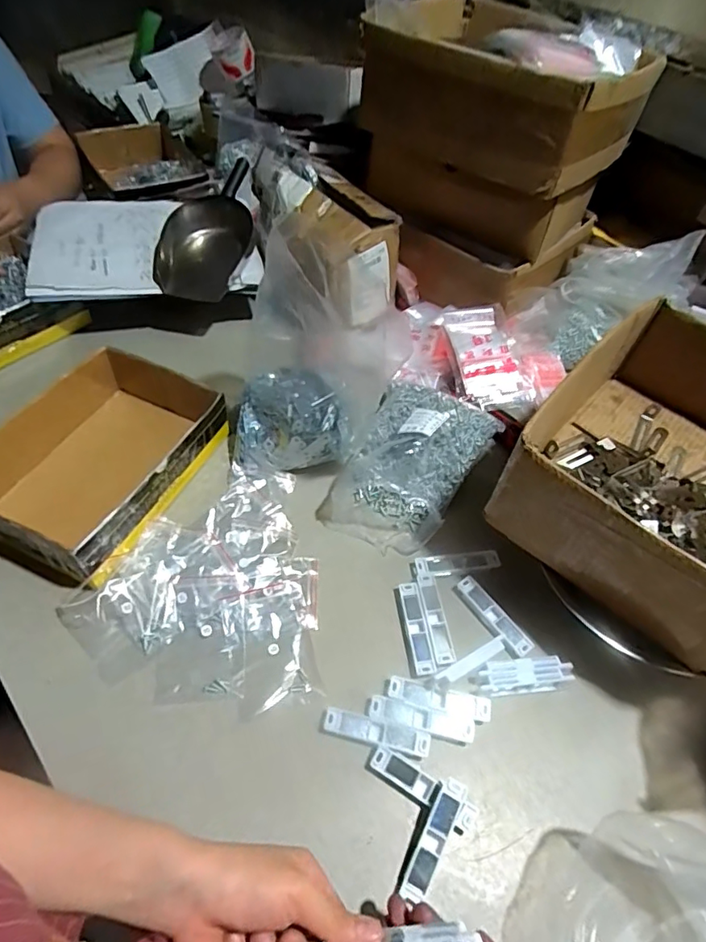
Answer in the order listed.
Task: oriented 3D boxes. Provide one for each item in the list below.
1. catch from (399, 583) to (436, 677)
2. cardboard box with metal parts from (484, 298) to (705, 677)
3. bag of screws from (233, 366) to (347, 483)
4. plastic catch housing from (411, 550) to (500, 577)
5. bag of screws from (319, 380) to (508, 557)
[{"bbox_3d":[0.064,0.159,0.539,0.020,0.006,0.094,-4,53,-8],"label":"catch"},{"bbox_3d":[0.323,-0.002,0.525,0.253,0.118,0.307,37,58,22],"label":"cardboard box with metal parts"},{"bbox_3d":[-0.084,-0.067,0.656,0.129,0.063,0.122,-12,54,-14],"label":"bag of screws"},{"bbox_3d":[0.114,0.103,0.589,0.095,0.012,0.024,-5,53,-8],"label":"plastic catch housing"},{"bbox_3d":[0.073,-0.019,0.636,0.141,0.085,0.219,25,54,14],"label":"bag of screws"}]

